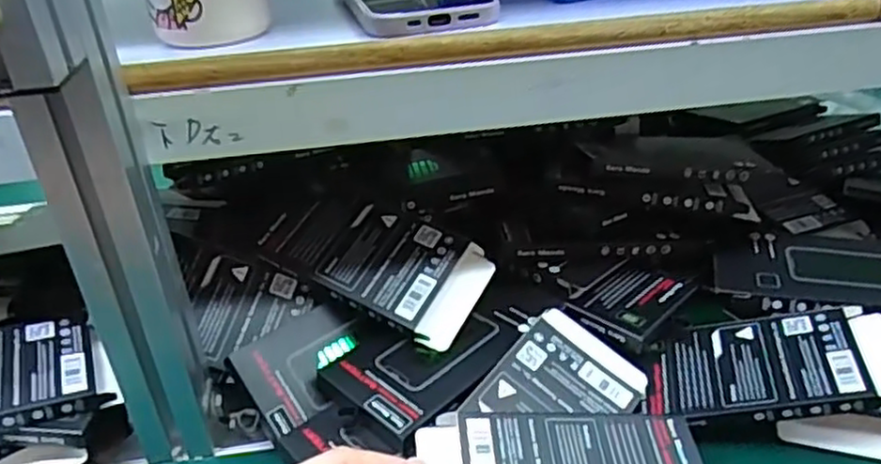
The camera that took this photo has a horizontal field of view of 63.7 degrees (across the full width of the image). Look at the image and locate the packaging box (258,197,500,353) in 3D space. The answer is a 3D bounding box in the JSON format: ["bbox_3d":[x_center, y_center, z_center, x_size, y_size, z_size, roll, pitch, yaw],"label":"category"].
[{"bbox_3d":[-0.041,0.020,0.477,0.138,0.013,0.076,23,60,14],"label":"packaging box"}]

